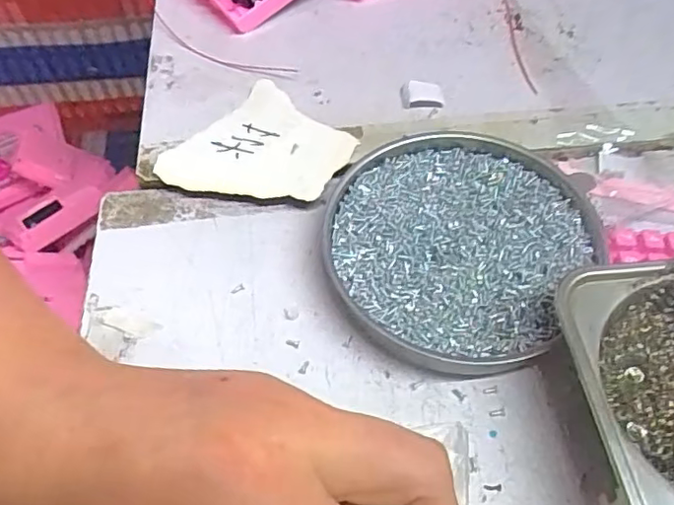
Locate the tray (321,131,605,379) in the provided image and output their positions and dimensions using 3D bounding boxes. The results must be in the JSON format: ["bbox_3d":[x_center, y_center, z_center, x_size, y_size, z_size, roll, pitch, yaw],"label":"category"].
[{"bbox_3d":[0.061,-0.007,0.309,0.125,0.017,0.130,0,56,1],"label":"tray"}]

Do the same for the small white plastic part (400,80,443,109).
[{"bbox_3d":[0.053,-0.099,0.376,0.026,0.004,0.024,-2,56,-1],"label":"small white plastic part"}]

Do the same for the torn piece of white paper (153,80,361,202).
[{"bbox_3d":[-0.044,-0.058,0.350,0.085,0.004,0.093,34,63,21],"label":"torn piece of white paper"}]

